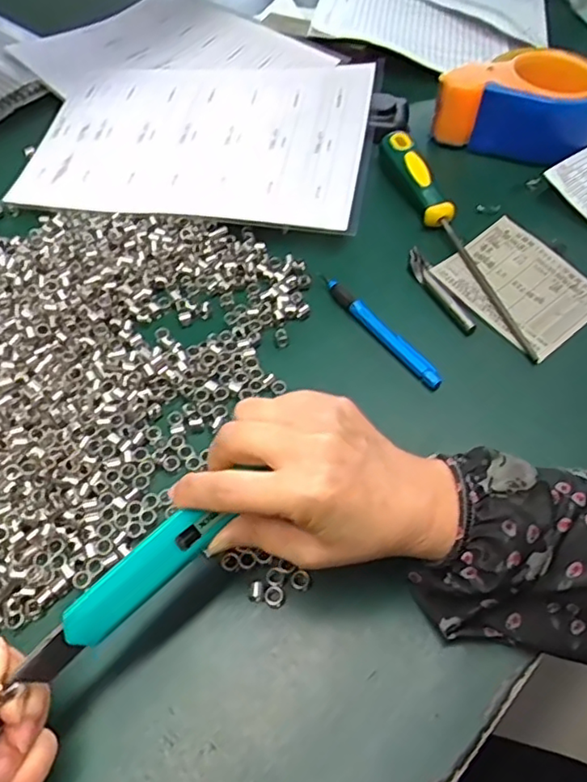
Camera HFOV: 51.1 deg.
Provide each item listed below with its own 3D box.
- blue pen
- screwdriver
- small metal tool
[{"bbox_3d":[0.063,-0.046,0.442,0.011,0.009,0.121,-34,63,-18],"label":"blue pen"},{"bbox_3d":[0.130,-0.127,0.484,0.023,0.032,0.241,-21,60,-11],"label":"screwdriver"},{"bbox_3d":[0.109,-0.077,0.467,0.013,0.010,0.087,-20,60,-11],"label":"small metal tool"}]

